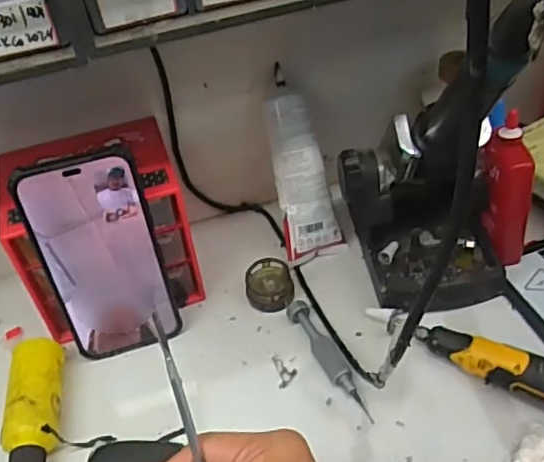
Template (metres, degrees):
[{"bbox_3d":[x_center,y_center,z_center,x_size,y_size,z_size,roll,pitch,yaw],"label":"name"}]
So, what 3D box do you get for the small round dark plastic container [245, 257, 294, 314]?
[{"bbox_3d":[-0.002,0.045,0.503,0.038,0.018,0.043,-1,44,6],"label":"small round dark plastic container"}]

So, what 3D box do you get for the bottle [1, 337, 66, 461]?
[{"bbox_3d":[-0.163,0.124,0.425,0.034,0.036,0.120,-11,44,-4],"label":"bottle"}]

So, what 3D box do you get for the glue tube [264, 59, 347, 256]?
[{"bbox_3d":[0.024,-0.056,0.515,0.049,0.151,0.029,-14,11,-8],"label":"glue tube"}]

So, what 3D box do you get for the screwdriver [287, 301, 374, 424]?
[{"bbox_3d":[0.040,0.092,0.449,0.017,0.014,0.108,-20,45,-13],"label":"screwdriver"}]

